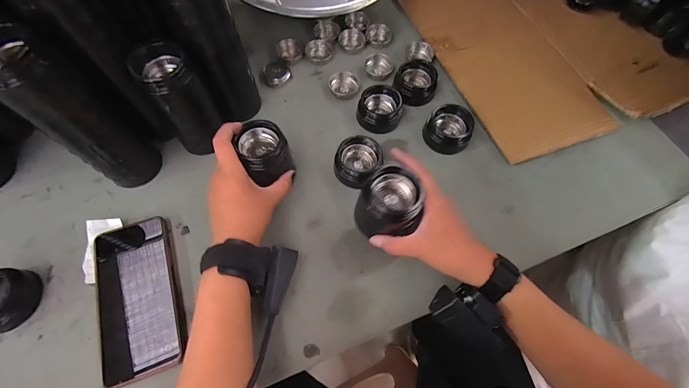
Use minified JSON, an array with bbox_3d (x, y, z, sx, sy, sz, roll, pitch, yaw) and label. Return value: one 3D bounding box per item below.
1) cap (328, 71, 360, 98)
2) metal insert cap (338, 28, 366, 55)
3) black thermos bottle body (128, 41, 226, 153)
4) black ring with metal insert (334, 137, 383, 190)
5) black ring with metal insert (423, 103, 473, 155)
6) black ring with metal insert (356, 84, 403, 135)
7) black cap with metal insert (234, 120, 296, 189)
[{"bbox_3d":[0.000,-0.163,0.463,0.042,0.017,0.035,-34,70,-15],"label":"cap"},{"bbox_3d":[0.012,-0.248,0.504,0.043,0.019,0.039,-4,65,-2],"label":"metal insert cap"},{"bbox_3d":[-0.189,-0.105,0.370,0.055,0.134,0.047,-32,70,-14],"label":"black thermos bottle body"},{"bbox_3d":[0.017,-0.042,0.399,0.058,0.031,0.050,-40,72,-17],"label":"black ring with metal insert"},{"bbox_3d":[0.142,-0.089,0.417,0.054,0.039,0.056,0,65,-1],"label":"black ring with metal insert"},{"bbox_3d":[0.051,-0.121,0.438,0.060,0.028,0.060,14,66,6],"label":"black ring with metal insert"},{"bbox_3d":[-0.091,-0.046,0.366,0.053,0.062,0.052,0,65,-1],"label":"black cap with metal insert"}]

